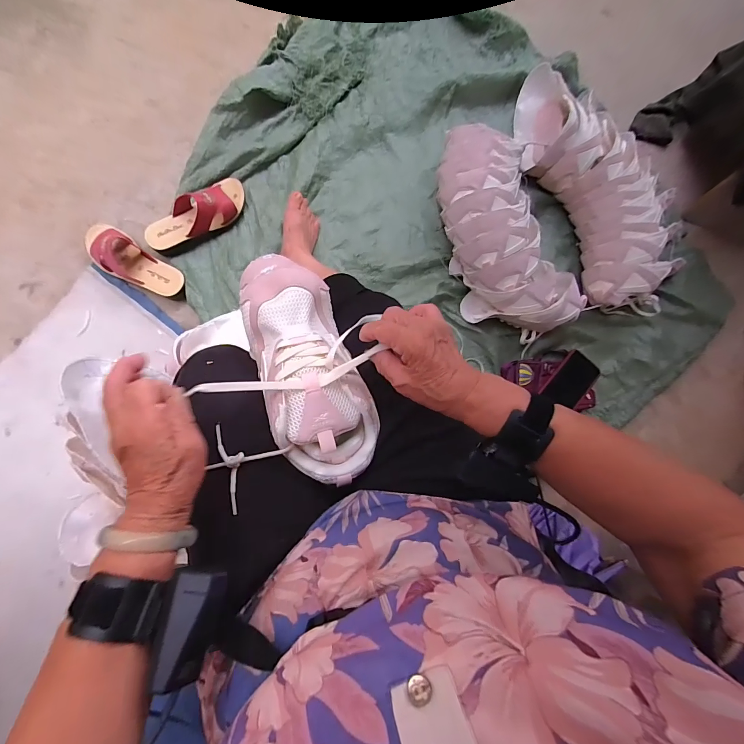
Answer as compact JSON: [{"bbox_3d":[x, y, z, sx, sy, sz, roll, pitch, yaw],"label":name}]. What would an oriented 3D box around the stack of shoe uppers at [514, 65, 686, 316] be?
[{"bbox_3d":[0.512,-0.411,0.805,0.230,0.136,0.583,-22,86,-7],"label":"stack of shoe uppers"}]

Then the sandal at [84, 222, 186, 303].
[{"bbox_3d":[-0.488,-0.223,0.733,0.214,0.065,0.079,36,83,-3],"label":"sandal"}]

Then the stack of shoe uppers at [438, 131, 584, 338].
[{"bbox_3d":[0.262,-0.287,0.763,0.197,0.144,0.440,-21,86,-7],"label":"stack of shoe uppers"}]

